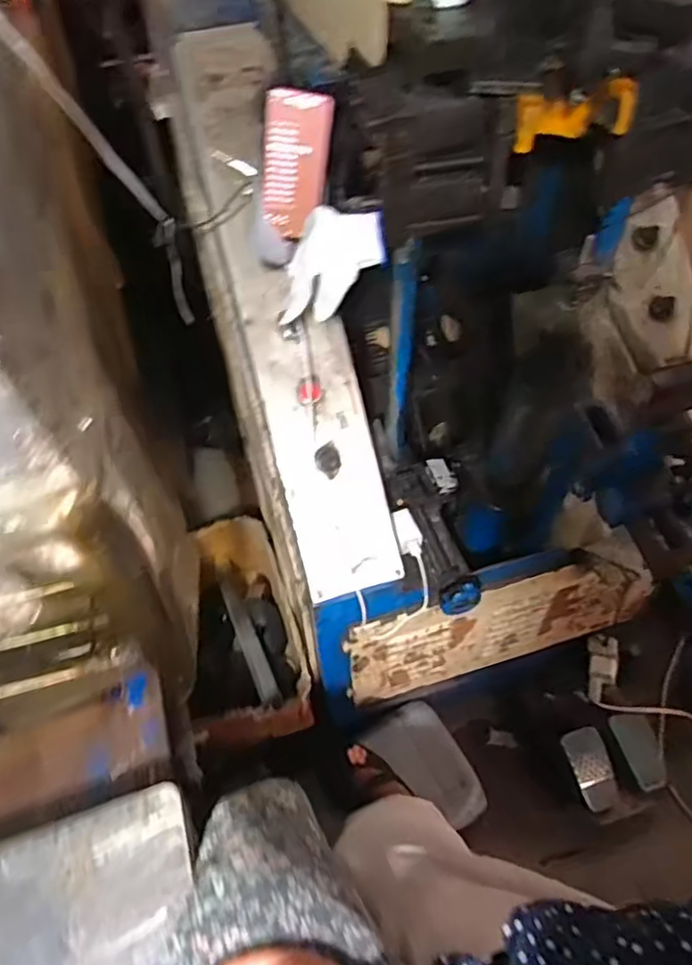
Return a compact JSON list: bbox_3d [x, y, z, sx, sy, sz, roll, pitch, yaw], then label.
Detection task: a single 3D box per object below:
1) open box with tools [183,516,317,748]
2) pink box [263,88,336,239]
[{"bbox_3d":[-0.191,0.262,1.163,0.191,0.188,0.388,-16,53,-10],"label":"open box with tools"},{"bbox_3d":[-0.054,-0.358,0.733,0.076,0.146,0.019,-7,37,-23],"label":"pink box"}]

